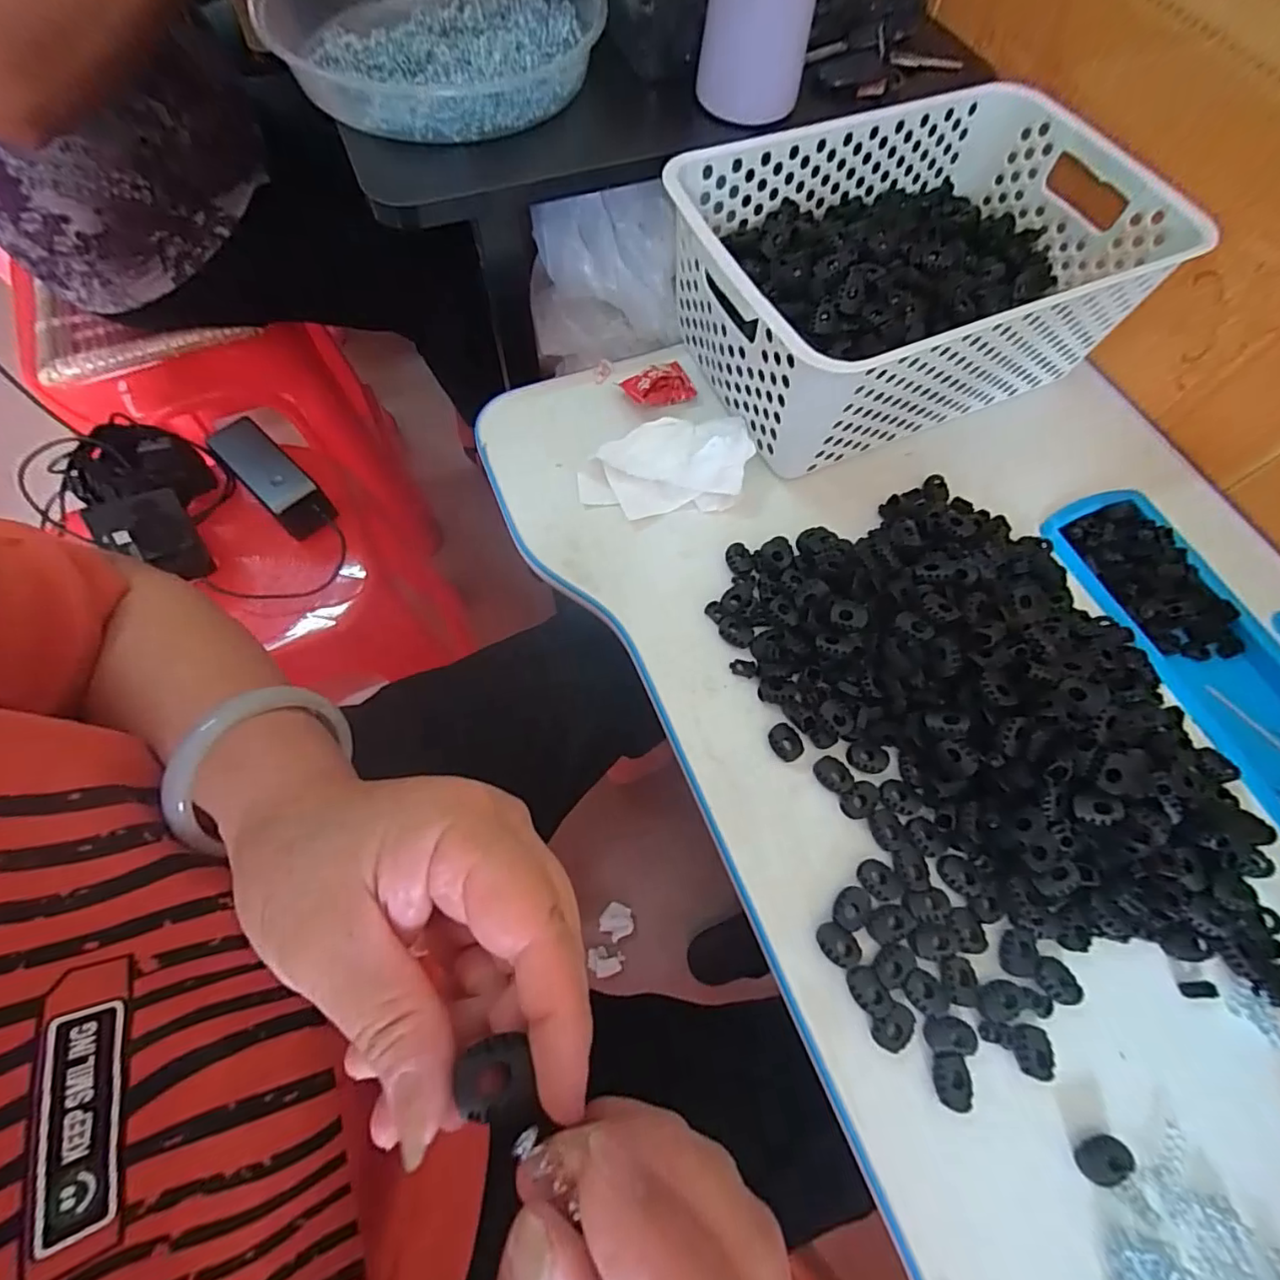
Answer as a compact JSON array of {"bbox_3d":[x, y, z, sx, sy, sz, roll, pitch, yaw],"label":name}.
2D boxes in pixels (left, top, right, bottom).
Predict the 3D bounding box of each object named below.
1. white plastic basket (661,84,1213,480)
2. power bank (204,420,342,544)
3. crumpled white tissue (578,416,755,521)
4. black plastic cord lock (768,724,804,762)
[{"bbox_3d":[0.186,-0.255,0.411,0.310,0.107,0.200,-23,69,-11],"label":"white plastic basket"},{"bbox_3d":[-0.357,-0.156,0.571,0.144,0.041,0.048,42,72,15],"label":"power bank"},{"bbox_3d":[0.017,-0.121,0.394,0.114,0.032,0.066,-8,67,-4],"label":"crumpled white tissue"},{"bbox_3d":[0.084,0.059,0.337,0.016,0.005,0.021,-34,71,-15],"label":"black plastic cord lock"}]

